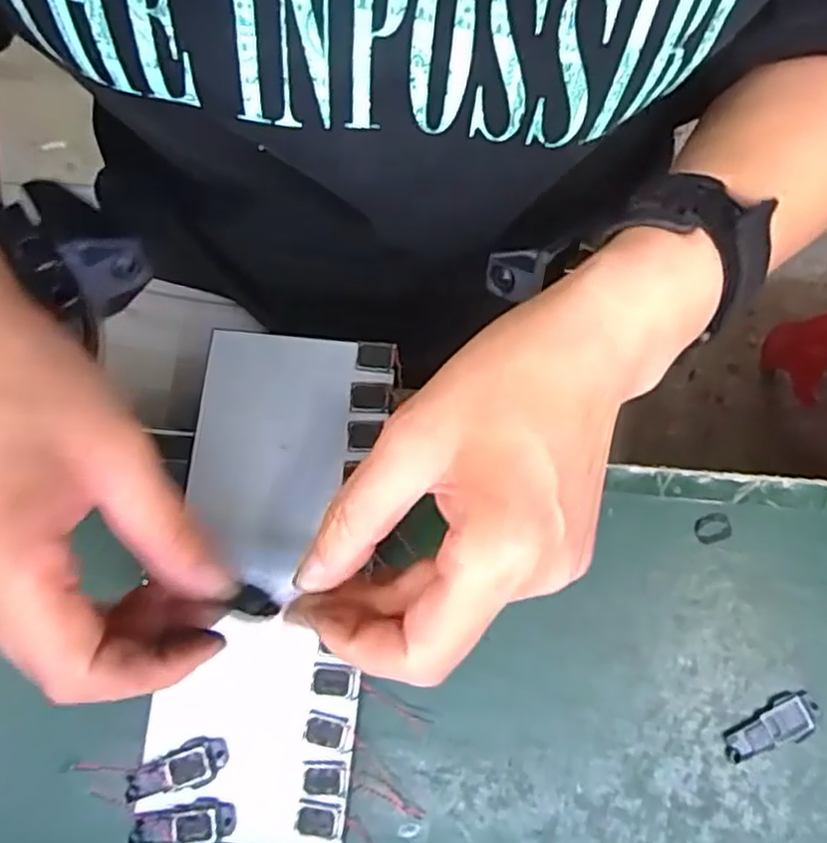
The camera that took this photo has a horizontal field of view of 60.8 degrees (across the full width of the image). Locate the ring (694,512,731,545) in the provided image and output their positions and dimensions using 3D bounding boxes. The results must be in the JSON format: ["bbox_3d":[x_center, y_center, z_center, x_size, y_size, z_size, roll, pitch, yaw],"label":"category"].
[{"bbox_3d":[0.124,0.044,0.290,0.015,0.004,0.011,-22,79,-4],"label":"ring"}]

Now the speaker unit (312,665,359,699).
[{"bbox_3d":[-0.031,0.102,0.277,0.018,0.004,0.011,9,78,3],"label":"speaker unit"}]

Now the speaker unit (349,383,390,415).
[{"bbox_3d":[-0.019,-0.010,0.297,0.017,0.004,0.014,3,78,2],"label":"speaker unit"}]

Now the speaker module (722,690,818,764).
[{"bbox_3d":[0.139,0.119,0.275,0.038,0.004,0.017,-20,78,-3],"label":"speaker module"}]

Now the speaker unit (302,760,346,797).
[{"bbox_3d":[-0.035,0.137,0.270,0.015,0.004,0.012,2,78,2],"label":"speaker unit"}]

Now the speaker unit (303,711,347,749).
[{"bbox_3d":[-0.034,0.120,0.273,0.016,0.004,0.011,13,79,4],"label":"speaker unit"}]

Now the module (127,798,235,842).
[{"bbox_3d":[-0.088,0.153,0.268,0.039,0.004,0.016,0,78,1],"label":"module"}]

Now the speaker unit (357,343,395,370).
[{"bbox_3d":[-0.016,-0.028,0.301,0.016,0.004,0.011,3,78,2],"label":"speaker unit"}]

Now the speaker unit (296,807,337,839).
[{"bbox_3d":[-0.037,0.152,0.267,0.015,0.004,0.010,10,78,3],"label":"speaker unit"}]

